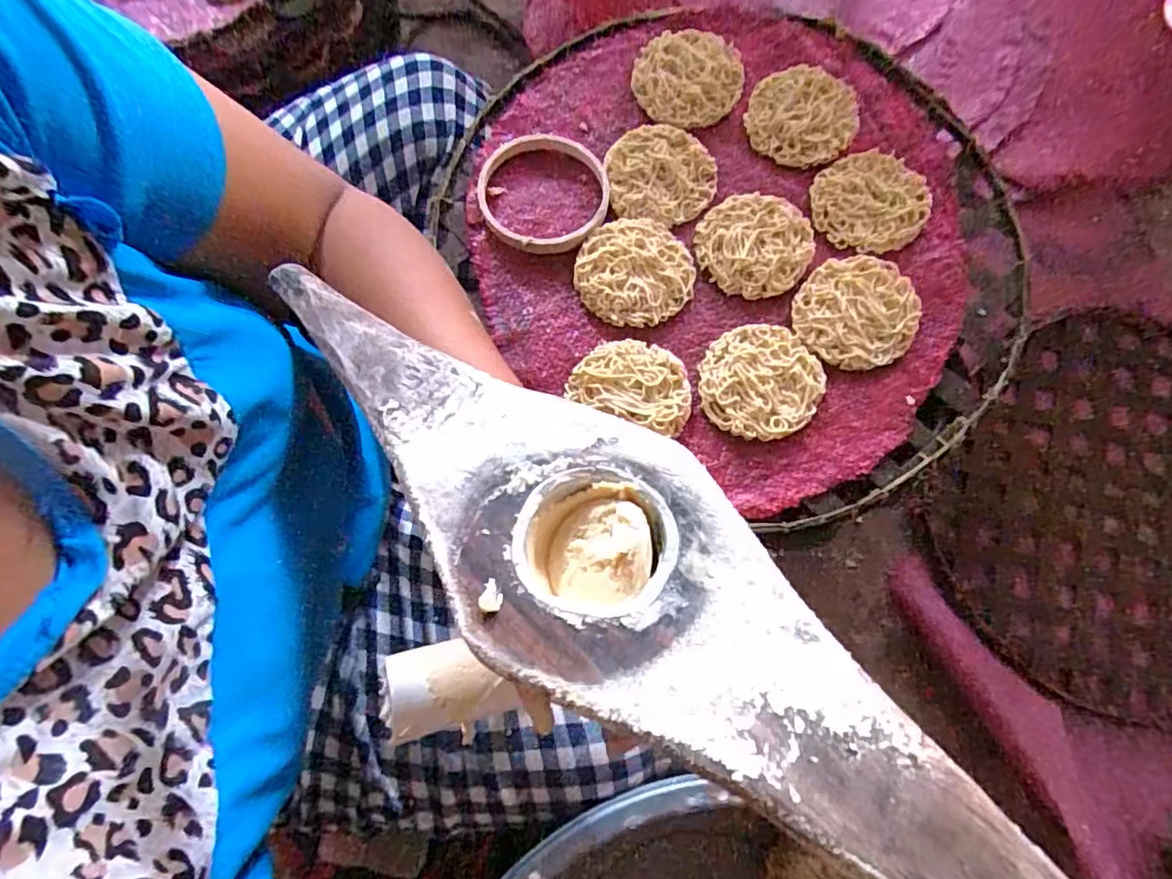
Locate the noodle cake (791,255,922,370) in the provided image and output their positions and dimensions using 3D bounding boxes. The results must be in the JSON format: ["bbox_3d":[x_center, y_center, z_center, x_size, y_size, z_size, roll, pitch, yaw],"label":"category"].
[{"bbox_3d":[0.174,-0.083,0.382,0.074,0.007,0.075,0,76,0],"label":"noodle cake"}]

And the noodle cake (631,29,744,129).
[{"bbox_3d":[0.071,-0.258,0.425,0.071,0.012,0.074,0,76,0],"label":"noodle cake"}]

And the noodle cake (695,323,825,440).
[{"bbox_3d":[0.108,-0.036,0.376,0.076,0.008,0.071,0,76,0],"label":"noodle cake"}]

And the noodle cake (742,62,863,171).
[{"bbox_3d":[0.152,-0.228,0.418,0.073,0.009,0.071,0,76,0],"label":"noodle cake"}]

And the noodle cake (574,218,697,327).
[{"bbox_3d":[0.033,-0.110,0.395,0.078,0.010,0.073,0,76,0],"label":"noodle cake"}]

